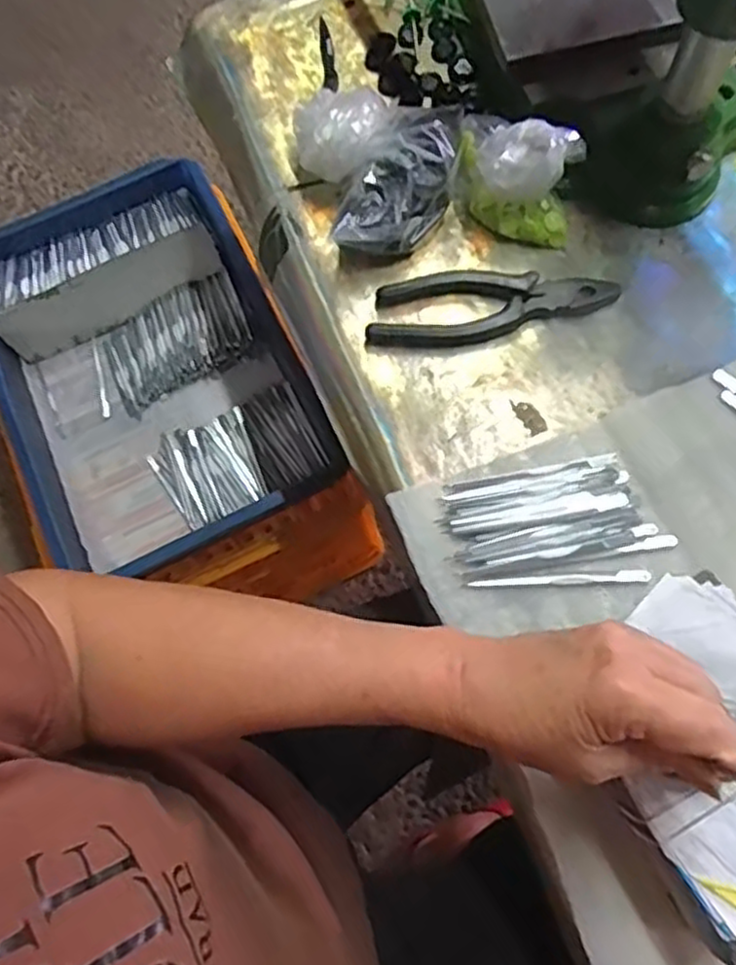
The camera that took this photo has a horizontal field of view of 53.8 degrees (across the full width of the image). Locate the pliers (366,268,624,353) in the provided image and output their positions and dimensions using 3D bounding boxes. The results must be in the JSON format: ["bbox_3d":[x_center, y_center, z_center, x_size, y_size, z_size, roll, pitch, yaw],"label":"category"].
[{"bbox_3d":[0.082,-0.120,0.490,0.165,0.012,0.054,-6,71,1],"label":"pliers"}]

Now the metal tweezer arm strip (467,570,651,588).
[{"bbox_3d":[0.115,0.057,0.433,0.105,0.004,0.007,-2,72,2],"label":"metal tweezer arm strip"}]

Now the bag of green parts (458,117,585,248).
[{"bbox_3d":[0.099,-0.211,0.489,0.094,0.051,0.057,32,76,12],"label":"bag of green parts"}]

